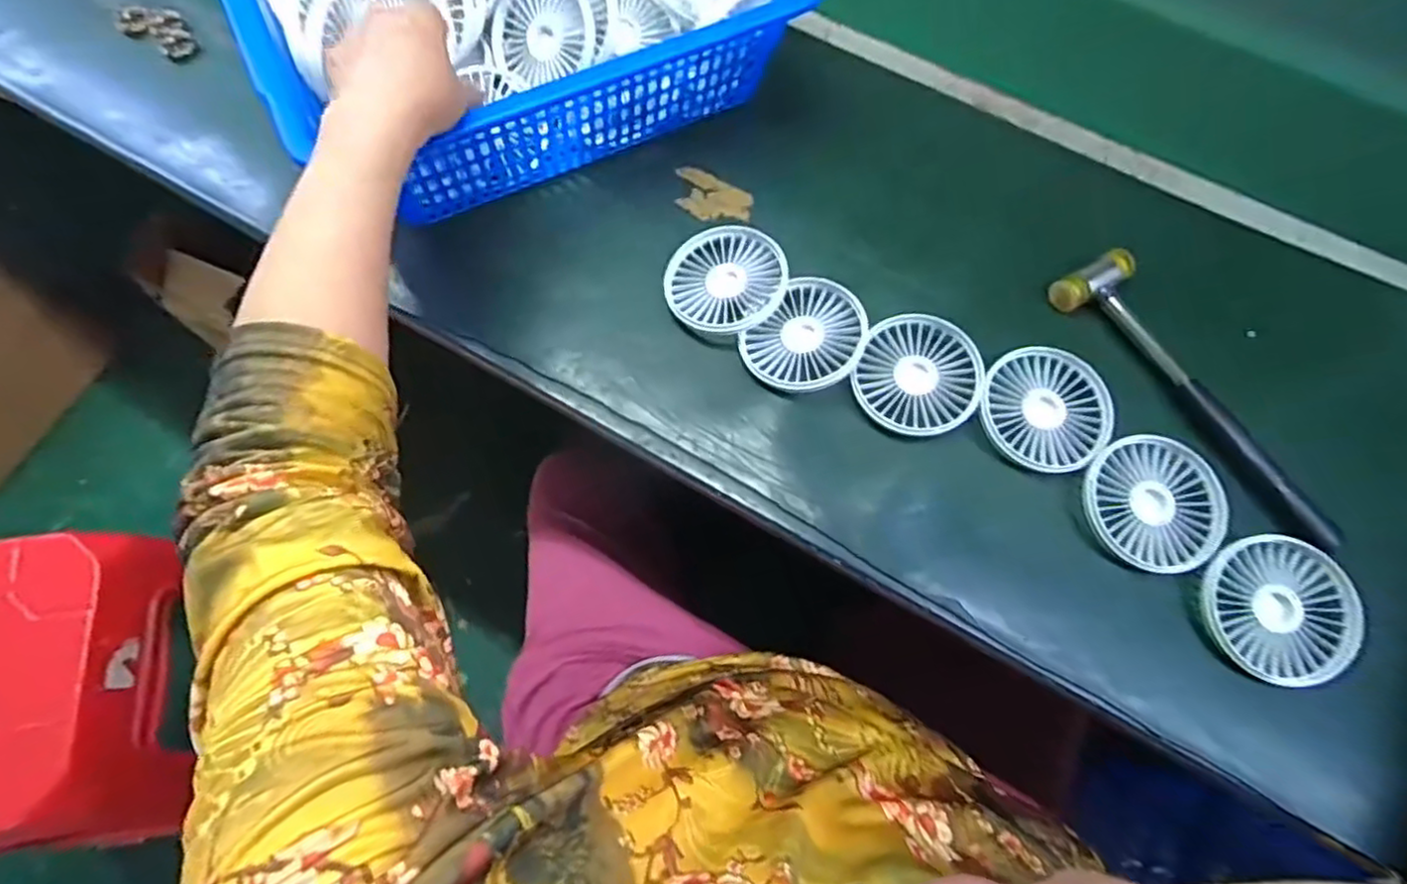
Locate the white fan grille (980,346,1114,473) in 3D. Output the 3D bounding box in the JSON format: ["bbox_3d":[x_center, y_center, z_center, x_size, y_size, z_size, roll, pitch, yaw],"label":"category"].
[{"bbox_3d":[0.237,-0.022,0.474,0.088,0.019,0.086,1,69,-2],"label":"white fan grille"}]

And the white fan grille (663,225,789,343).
[{"bbox_3d":[0.013,-0.121,0.499,0.085,0.023,0.090,1,69,-2],"label":"white fan grille"}]

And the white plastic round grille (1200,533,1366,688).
[{"bbox_3d":[0.367,0.107,0.431,0.093,0.024,0.088,1,69,-2],"label":"white plastic round grille"}]

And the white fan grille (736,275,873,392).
[{"bbox_3d":[0.074,-0.075,0.480,0.074,0.018,0.087,41,73,13],"label":"white fan grille"}]

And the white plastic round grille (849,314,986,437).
[{"bbox_3d":[0.149,-0.049,0.477,0.087,0.018,0.088,1,69,-2],"label":"white plastic round grille"}]

